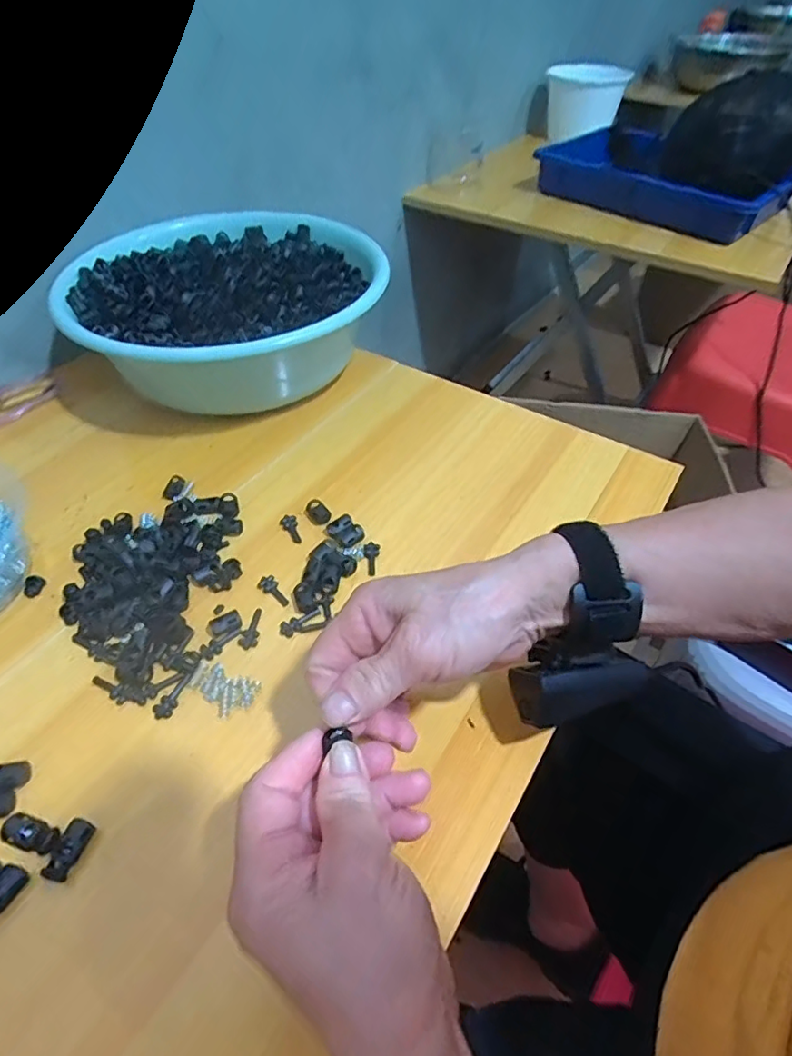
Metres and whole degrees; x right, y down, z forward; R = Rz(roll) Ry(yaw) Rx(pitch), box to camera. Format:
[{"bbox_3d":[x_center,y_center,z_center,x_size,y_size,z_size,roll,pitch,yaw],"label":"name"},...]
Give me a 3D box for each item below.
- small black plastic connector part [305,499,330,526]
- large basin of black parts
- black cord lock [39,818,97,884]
[{"bbox_3d":[-0.062,-0.013,0.427,0.022,0.007,0.015,37,57,28],"label":"small black plastic connector part"},{"bbox_3d":[-0.165,-0.210,0.545,0.281,0.096,0.280,0,48,-1],"label":"large basin of black parts"},{"bbox_3d":[-0.164,0.161,0.274,0.013,0.008,0.027,11,48,8],"label":"black cord lock"}]

